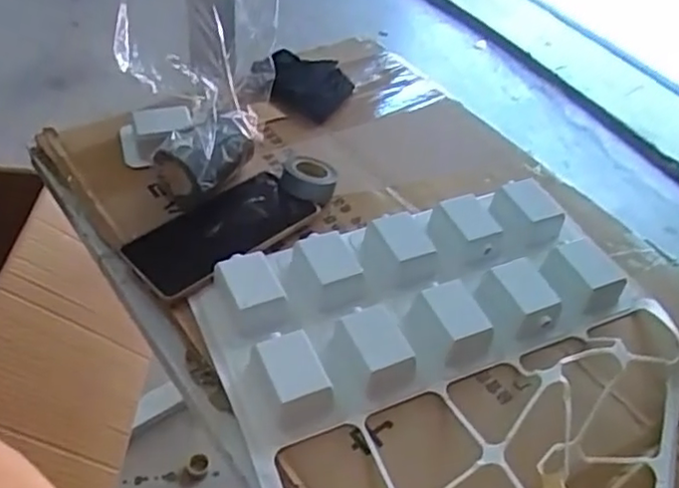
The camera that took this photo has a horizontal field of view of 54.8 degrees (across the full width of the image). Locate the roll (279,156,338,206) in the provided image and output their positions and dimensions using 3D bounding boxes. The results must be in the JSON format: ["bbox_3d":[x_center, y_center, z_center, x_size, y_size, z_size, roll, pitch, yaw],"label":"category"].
[{"bbox_3d":[-0.028,-0.060,0.615,0.050,0.029,0.043,11,46,3],"label":"roll"}]

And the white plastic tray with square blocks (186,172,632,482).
[{"bbox_3d":[0.060,0.038,0.530,0.322,0.037,0.162,-16,51,-21],"label":"white plastic tray with square blocks"}]

